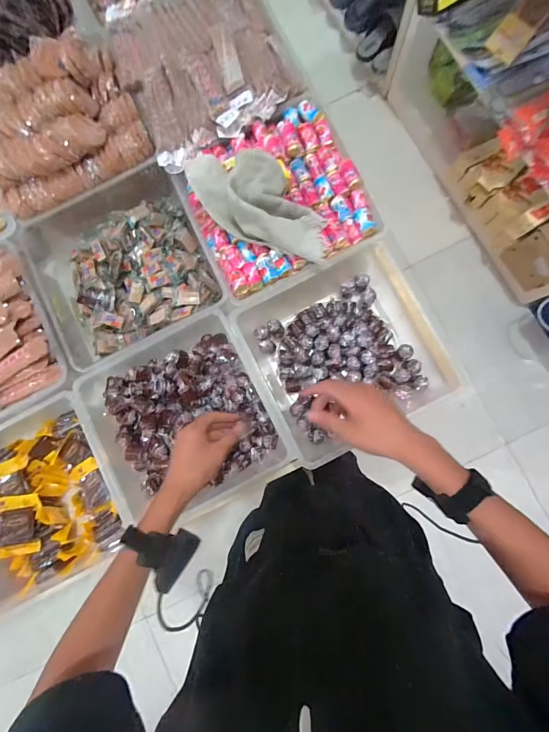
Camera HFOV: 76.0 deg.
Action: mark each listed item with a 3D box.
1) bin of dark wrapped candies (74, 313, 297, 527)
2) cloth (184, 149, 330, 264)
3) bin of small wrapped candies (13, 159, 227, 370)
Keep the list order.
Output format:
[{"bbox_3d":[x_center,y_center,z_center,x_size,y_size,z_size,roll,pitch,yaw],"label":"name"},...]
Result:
[{"bbox_3d":[-0.155,0.095,0.638,0.295,0.116,0.291,-26,84,1],"label":"bin of dark wrapped candies"},{"bbox_3d":[-0.018,-0.242,0.545,0.137,0.060,0.218,-35,84,0],"label":"cloth"},{"bbox_3d":[-0.289,-0.179,0.674,0.333,0.133,0.304,-23,84,1],"label":"bin of small wrapped candies"}]

